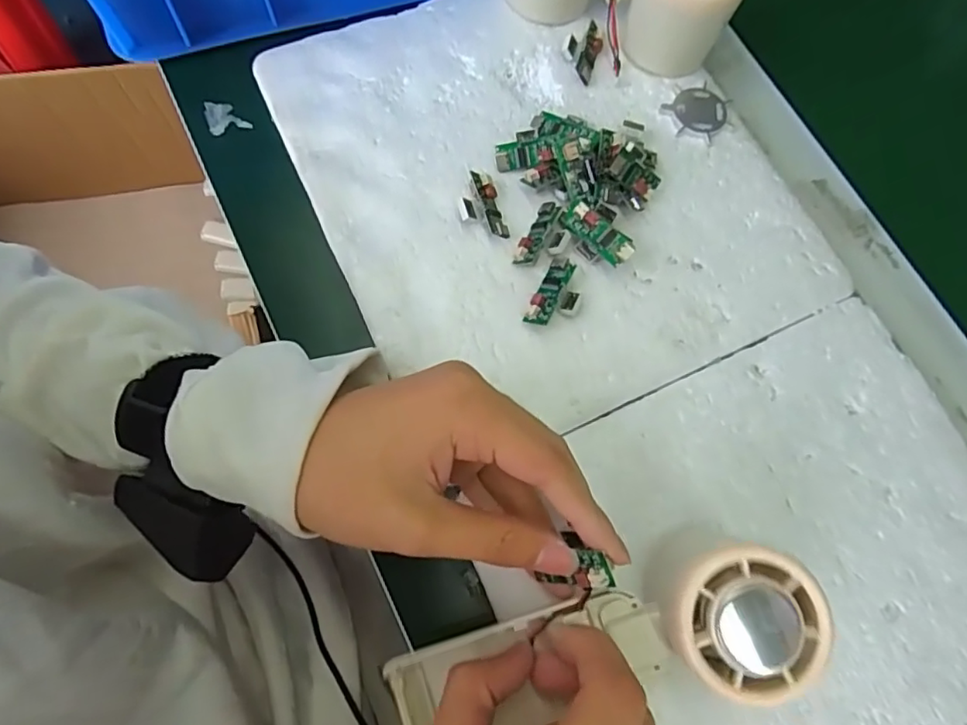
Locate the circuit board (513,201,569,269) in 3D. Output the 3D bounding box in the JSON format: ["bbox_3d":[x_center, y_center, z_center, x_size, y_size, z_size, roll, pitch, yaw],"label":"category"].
[{"bbox_3d":[0.033,-0.065,0.304,0.022,0.006,0.039,30,75,6],"label":"circuit board"}]

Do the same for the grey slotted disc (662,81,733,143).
[{"bbox_3d":[0.125,-0.147,0.339,0.038,0.004,0.034,6,74,0],"label":"grey slotted disc"}]

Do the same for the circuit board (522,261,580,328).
[{"bbox_3d":[0.038,-0.033,0.294,0.023,0.010,0.038,25,74,5],"label":"circuit board"}]

